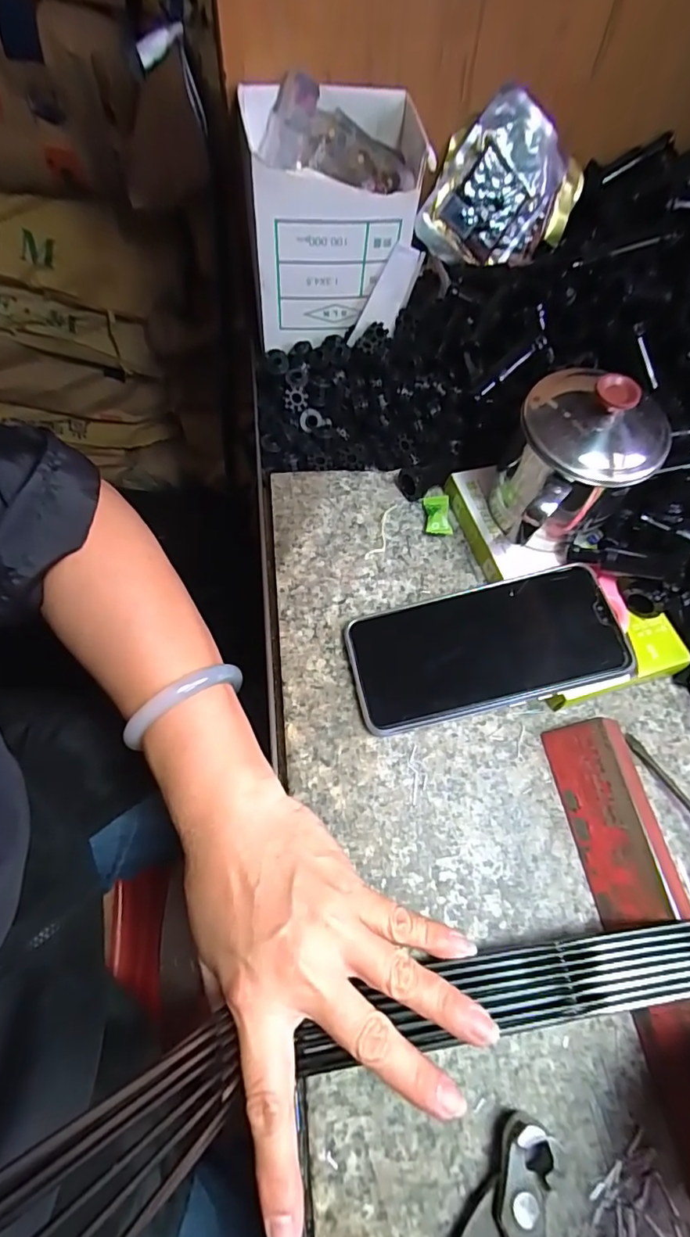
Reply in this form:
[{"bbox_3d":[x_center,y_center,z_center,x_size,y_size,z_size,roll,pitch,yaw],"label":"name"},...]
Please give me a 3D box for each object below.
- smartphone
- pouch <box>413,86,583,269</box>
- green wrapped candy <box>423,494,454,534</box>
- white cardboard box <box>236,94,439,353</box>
[{"bbox_3d":[0.082,0.017,0.309,0.157,0.007,0.074,-14,63,1],"label":"smartphone"},{"bbox_3d":[0.125,-0.329,0.403,0.107,0.102,0.020,20,27,-16],"label":"pouch"},{"bbox_3d":[0.067,-0.076,0.369,0.019,0.008,0.034,2,64,-3],"label":"green wrapped candy"},{"bbox_3d":[-0.010,-0.295,0.390,0.133,0.129,0.090,-1,64,-5],"label":"white cardboard box"}]

